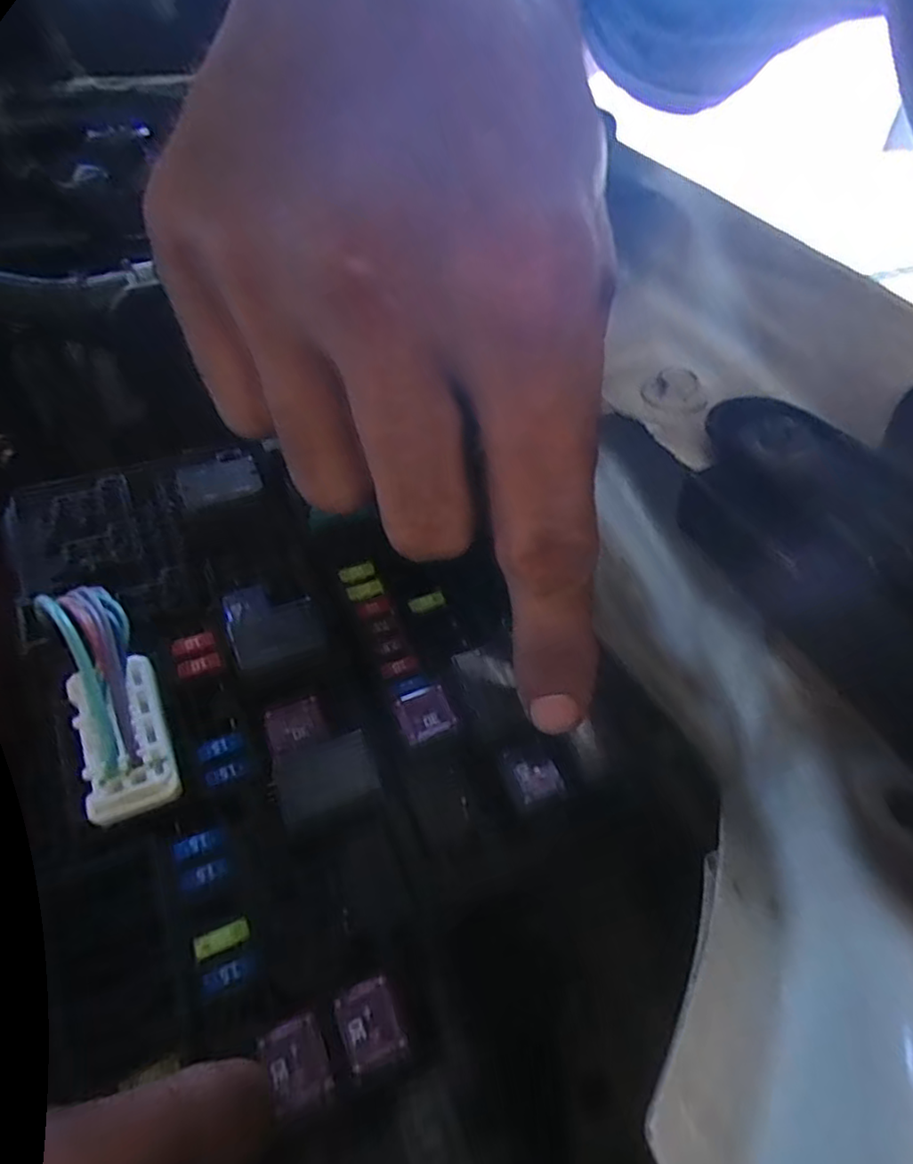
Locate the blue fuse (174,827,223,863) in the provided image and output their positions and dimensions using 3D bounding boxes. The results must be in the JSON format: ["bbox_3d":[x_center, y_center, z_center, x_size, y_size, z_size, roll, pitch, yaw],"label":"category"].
[{"bbox_3d":[-0.060,0.061,0.148,0.011,0.004,0.005,-21,49,-21],"label":"blue fuse"}]

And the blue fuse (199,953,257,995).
[{"bbox_3d":[-0.048,0.083,0.135,0.011,0.004,0.005,-18,48,-18],"label":"blue fuse"}]

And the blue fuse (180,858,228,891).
[{"bbox_3d":[-0.058,0.066,0.145,0.010,0.004,0.004,-19,48,-19],"label":"blue fuse"}]

